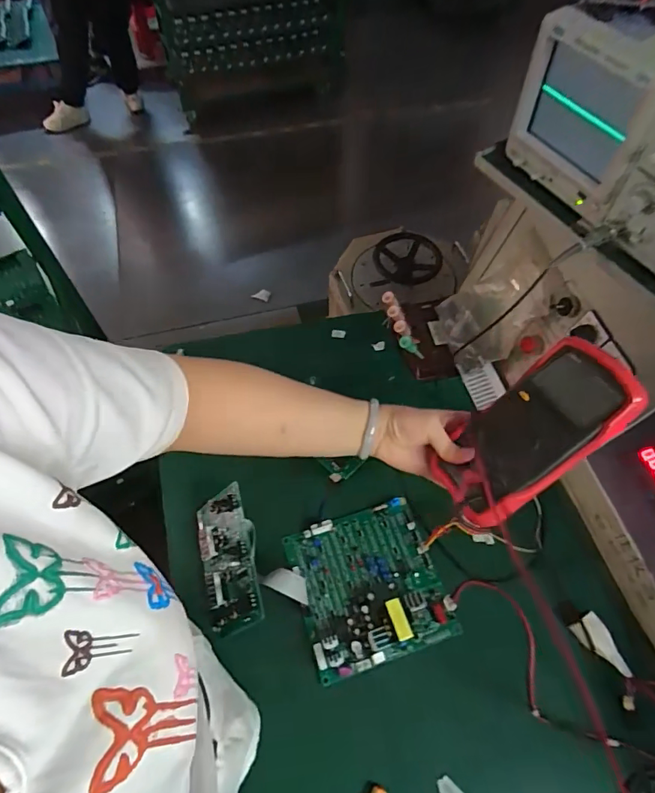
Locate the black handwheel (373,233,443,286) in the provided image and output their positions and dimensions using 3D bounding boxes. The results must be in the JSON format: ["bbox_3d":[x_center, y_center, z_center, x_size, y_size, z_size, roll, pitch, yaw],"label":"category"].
[{"bbox_3d":[0.185,-0.322,1.082,0.160,0.022,0.130,17,85,19],"label":"black handwheel"}]

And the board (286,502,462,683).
[{"bbox_3d":[0.050,0.227,0.573,0.175,0.046,0.179,-15,59,-10],"label":"board"}]

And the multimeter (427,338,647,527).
[{"bbox_3d":[0.193,0.035,0.442,0.192,0.032,0.094,-46,64,11],"label":"multimeter"}]

